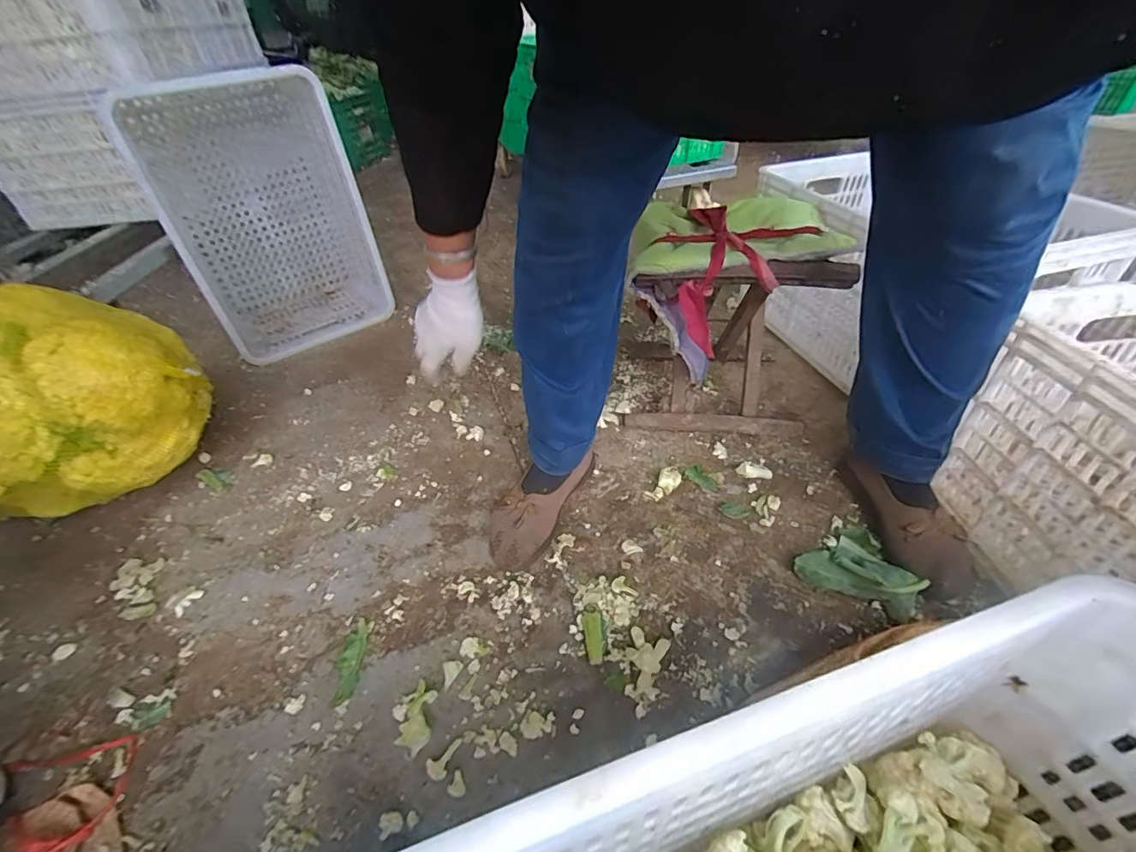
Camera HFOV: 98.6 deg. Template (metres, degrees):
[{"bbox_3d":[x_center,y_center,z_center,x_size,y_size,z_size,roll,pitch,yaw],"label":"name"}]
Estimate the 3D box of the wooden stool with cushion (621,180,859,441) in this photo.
[{"bbox_3d":[0.233,-0.160,0.788,0.274,0.305,0.219,-5,41,0],"label":"wooden stool with cushion"}]

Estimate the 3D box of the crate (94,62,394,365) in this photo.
[{"bbox_3d":[-0.664,-0.455,1.084,0.341,0.486,0.312,-28,47,-25],"label":"crate"}]

